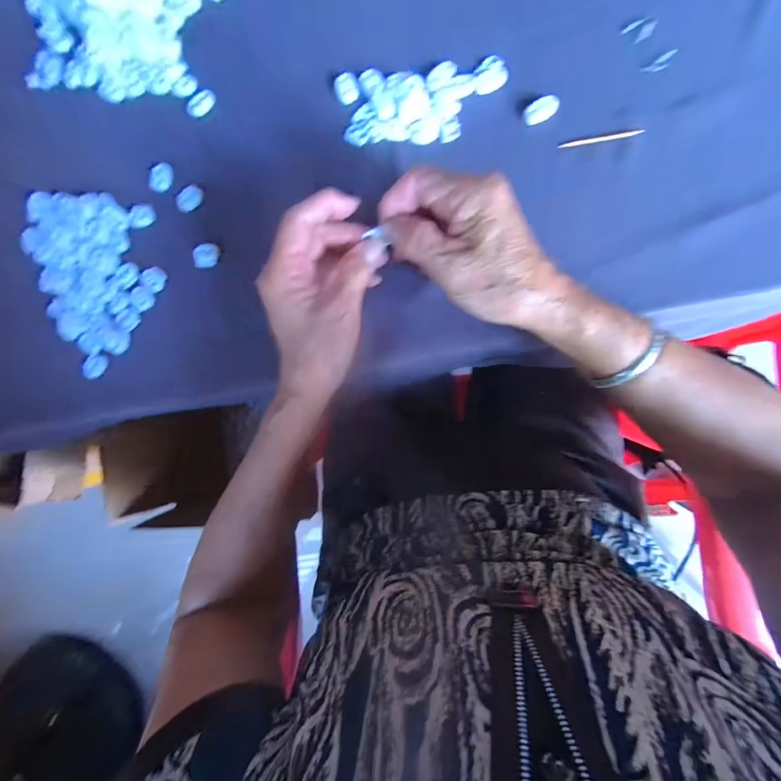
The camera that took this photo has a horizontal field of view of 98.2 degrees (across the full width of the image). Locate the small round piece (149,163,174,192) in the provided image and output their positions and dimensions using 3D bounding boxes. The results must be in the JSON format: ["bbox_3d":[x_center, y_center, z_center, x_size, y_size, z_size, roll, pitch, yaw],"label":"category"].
[{"bbox_3d":[-0.213,-0.198,0.314,0.021,0.004,0.026,24,94,7],"label":"small round piece"}]

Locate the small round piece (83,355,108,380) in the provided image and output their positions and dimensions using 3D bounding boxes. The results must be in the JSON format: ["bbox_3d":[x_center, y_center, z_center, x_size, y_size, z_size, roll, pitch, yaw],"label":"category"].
[{"bbox_3d":[-0.288,-0.023,0.329,0.014,0.014,0.023,7,92,8],"label":"small round piece"}]

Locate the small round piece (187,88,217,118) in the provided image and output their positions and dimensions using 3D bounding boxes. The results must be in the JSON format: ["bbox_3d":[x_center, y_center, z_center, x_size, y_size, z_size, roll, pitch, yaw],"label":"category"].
[{"bbox_3d":[-0.171,-0.260,0.307,0.028,0.004,0.017,-36,86,7],"label":"small round piece"}]

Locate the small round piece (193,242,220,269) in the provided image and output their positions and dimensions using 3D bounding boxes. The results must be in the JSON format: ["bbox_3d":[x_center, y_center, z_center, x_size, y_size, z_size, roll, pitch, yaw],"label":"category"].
[{"bbox_3d":[-0.169,-0.124,0.311,0.021,0.010,0.021,0,91,8],"label":"small round piece"}]

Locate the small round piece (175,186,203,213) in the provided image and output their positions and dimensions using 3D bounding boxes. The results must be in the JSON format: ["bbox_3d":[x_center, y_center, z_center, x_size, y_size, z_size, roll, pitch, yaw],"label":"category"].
[{"bbox_3d":[-0.185,-0.176,0.310,0.020,0.004,0.026,41,96,5],"label":"small round piece"}]

